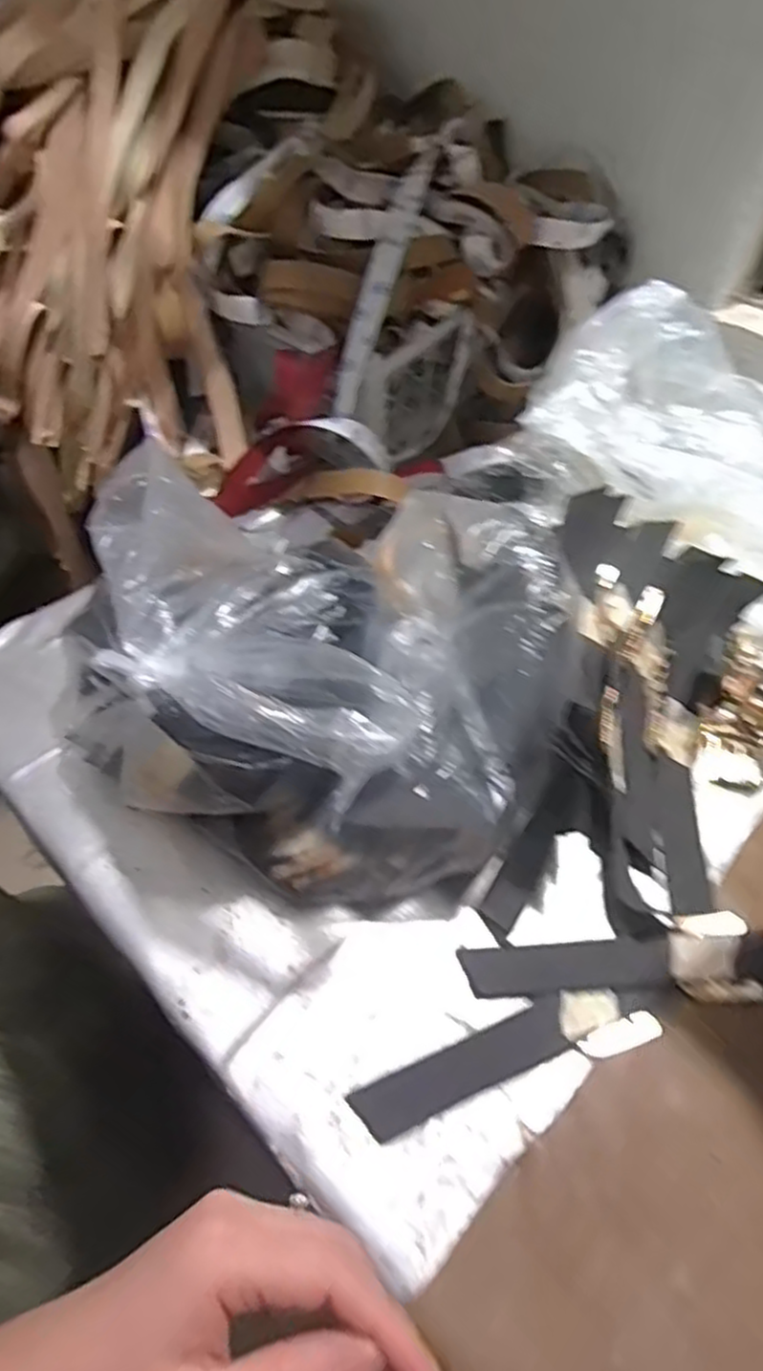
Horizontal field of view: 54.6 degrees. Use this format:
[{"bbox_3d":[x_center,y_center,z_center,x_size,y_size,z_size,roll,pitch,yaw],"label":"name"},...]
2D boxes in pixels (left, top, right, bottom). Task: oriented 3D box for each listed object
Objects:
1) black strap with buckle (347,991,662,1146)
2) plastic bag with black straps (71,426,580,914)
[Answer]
[{"bbox_3d":[0.069,0.206,0.415,0.171,0.006,0.038,-14,52,-12],"label":"black strap with buckle"},{"bbox_3d":[-0.048,-0.022,0.488,0.319,0.170,0.236,21,53,15],"label":"plastic bag with black straps"}]

